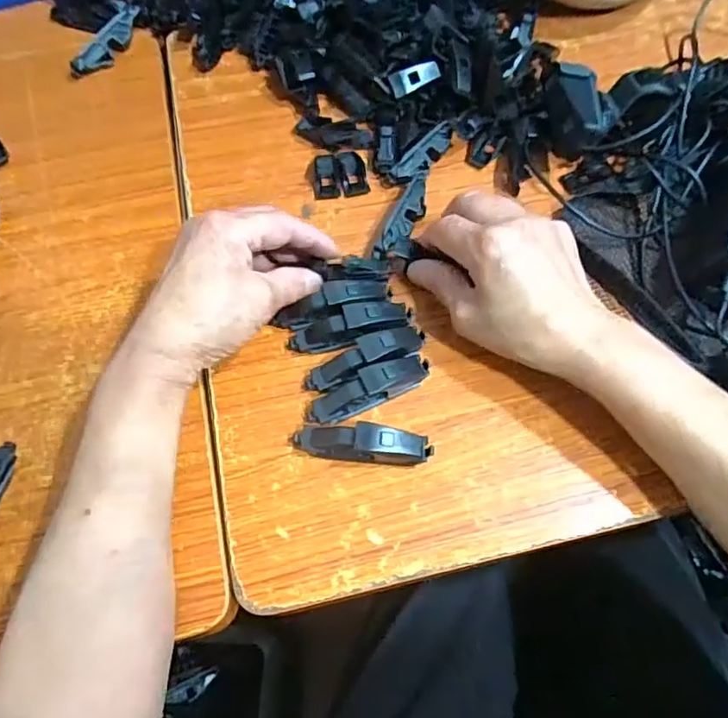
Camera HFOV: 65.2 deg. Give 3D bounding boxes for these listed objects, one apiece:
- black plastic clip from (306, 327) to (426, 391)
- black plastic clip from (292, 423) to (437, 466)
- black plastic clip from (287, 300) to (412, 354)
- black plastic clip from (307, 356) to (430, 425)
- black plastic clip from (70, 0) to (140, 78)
[{"bbox_3d":[0.003,0.000,0.358,0.078,0.025,0.019,-25,67,-11],"label":"black plastic clip"},{"bbox_3d":[-0.001,0.050,0.335,0.081,0.022,0.021,5,64,3],"label":"black plastic clip"},{"bbox_3d":[-0.008,-0.020,0.369,0.081,0.024,0.022,-13,65,-6],"label":"black plastic clip"},{"bbox_3d":[0.004,0.017,0.350,0.079,0.024,0.017,-24,67,-11],"label":"black plastic clip"},{"bbox_3d":[-0.222,-0.273,0.492,0.022,0.027,0.079,26,67,12],"label":"black plastic clip"}]

